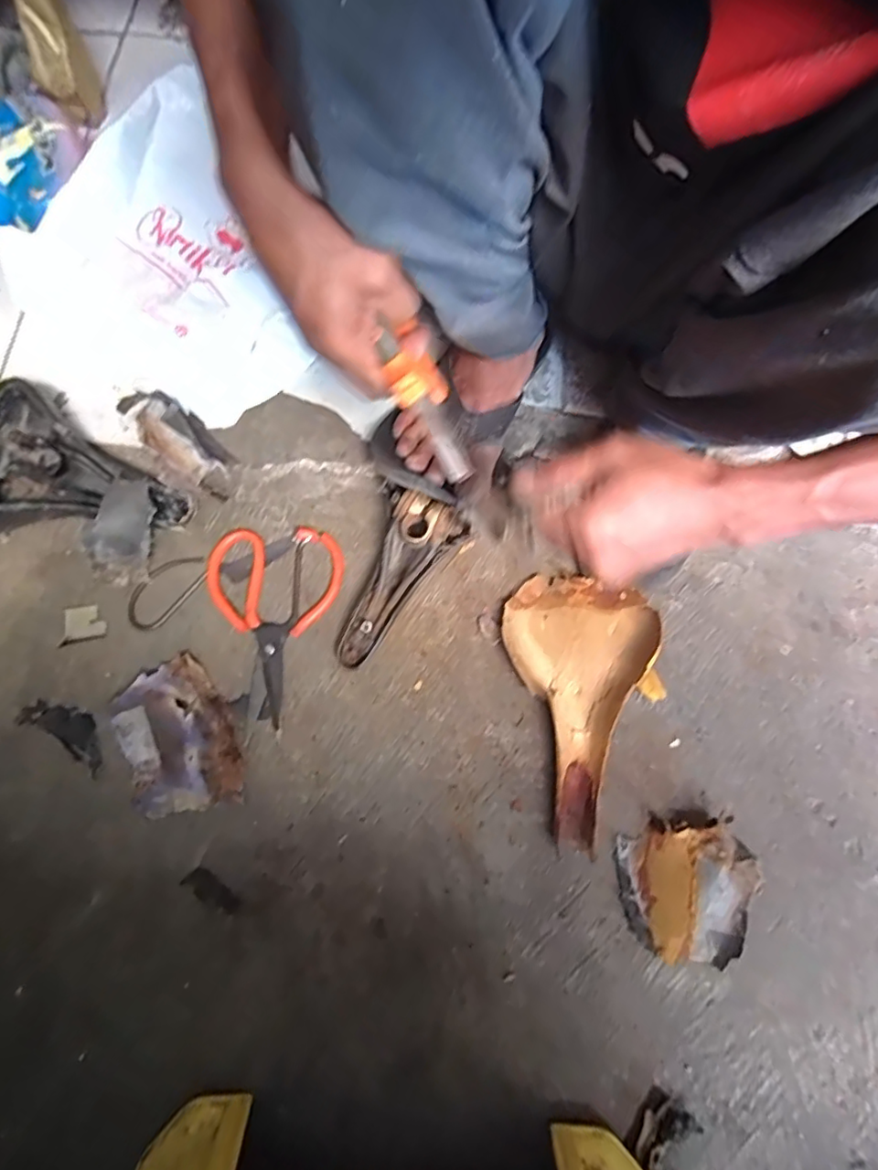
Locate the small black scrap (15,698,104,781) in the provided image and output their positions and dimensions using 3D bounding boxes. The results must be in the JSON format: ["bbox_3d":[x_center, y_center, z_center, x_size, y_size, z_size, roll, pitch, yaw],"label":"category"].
[{"bbox_3d":[-0.330,0.128,0.503,0.088,0.017,0.035,32,76,7],"label":"small black scrap"}]

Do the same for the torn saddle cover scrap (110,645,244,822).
[{"bbox_3d":[-0.230,0.133,0.502,0.091,0.022,0.129,-21,76,-7],"label":"torn saddle cover scrap"}]

